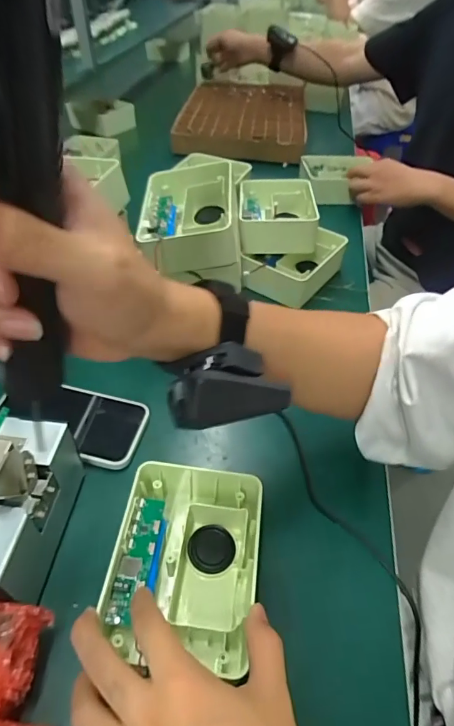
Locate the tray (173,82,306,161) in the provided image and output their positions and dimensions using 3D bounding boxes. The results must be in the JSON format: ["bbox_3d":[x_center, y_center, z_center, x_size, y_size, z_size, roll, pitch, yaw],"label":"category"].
[{"bbox_3d":[0.047,-0.595,1.052,0.297,0.048,0.453,4,46,3],"label":"tray"}]

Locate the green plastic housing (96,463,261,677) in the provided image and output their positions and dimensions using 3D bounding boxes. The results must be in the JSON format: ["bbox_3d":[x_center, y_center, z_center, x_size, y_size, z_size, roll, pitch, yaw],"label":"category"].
[{"bbox_3d":[-0.029,0.149,0.347,0.107,0.056,0.147,5,46,4],"label":"green plastic housing"}]

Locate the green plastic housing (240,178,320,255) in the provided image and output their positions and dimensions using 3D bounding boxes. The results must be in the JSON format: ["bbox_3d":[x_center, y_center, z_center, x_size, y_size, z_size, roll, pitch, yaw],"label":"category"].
[{"bbox_3d":[0.070,-0.211,0.625,0.101,0.051,0.135,1,45,0],"label":"green plastic housing"}]

